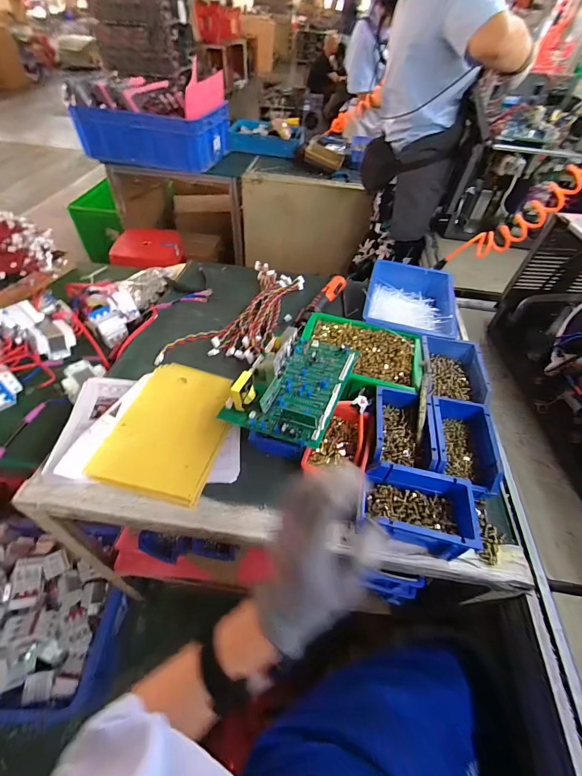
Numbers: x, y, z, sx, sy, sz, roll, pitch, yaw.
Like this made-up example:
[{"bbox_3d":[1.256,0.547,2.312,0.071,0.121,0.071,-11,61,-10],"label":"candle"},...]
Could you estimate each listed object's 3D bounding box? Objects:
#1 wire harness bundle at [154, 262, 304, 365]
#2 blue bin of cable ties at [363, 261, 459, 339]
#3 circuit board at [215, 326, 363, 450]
[{"bbox_3d":[-0.122,-0.197,0.826,0.227,0.031,0.435,14,50,7],"label":"wire harness bundle"},{"bbox_3d":[0.293,-0.208,0.829,0.209,0.075,0.300,16,50,8],"label":"blue bin of cable ties"},{"bbox_3d":[0.006,-0.021,0.586,0.176,0.054,0.242,21,51,13],"label":"circuit board"}]

